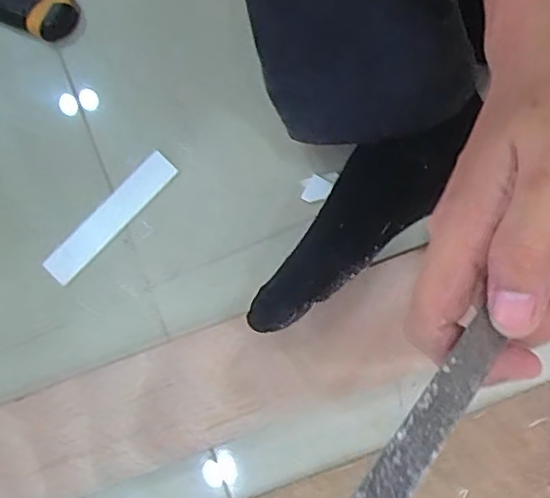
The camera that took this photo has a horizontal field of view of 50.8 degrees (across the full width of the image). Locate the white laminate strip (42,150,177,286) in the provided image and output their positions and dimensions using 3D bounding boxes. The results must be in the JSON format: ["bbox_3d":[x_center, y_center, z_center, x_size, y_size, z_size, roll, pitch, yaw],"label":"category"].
[{"bbox_3d":[-0.130,-0.025,0.457,0.026,0.005,0.125,44,86,1],"label":"white laminate strip"}]

